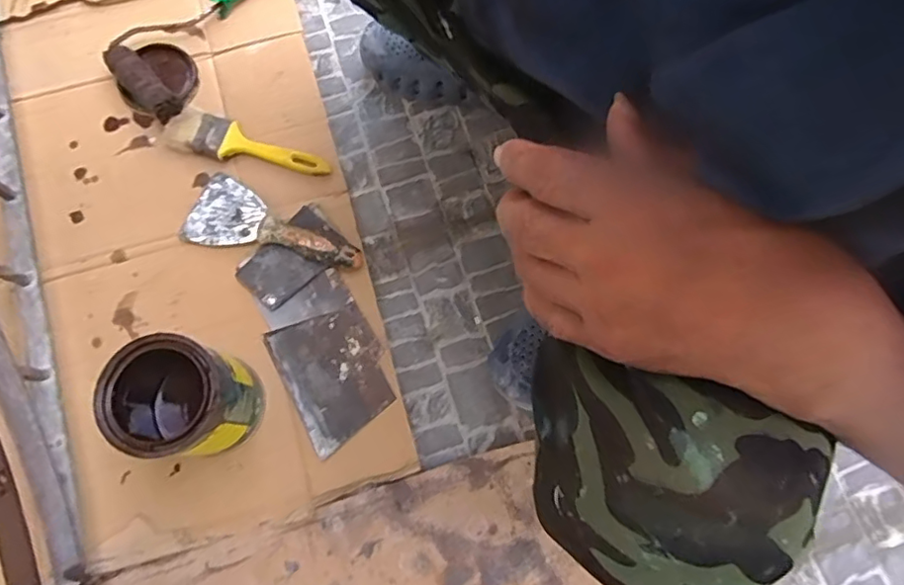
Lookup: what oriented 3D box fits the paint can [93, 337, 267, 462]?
[{"bbox_3d":[-0.259,0.099,0.554,0.120,0.139,0.099,14,77,5],"label":"paint can"}]

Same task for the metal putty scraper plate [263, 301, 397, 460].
[{"bbox_3d":[-0.126,0.086,0.626,0.107,0.005,0.140,-29,74,-6],"label":"metal putty scraper plate"}]

